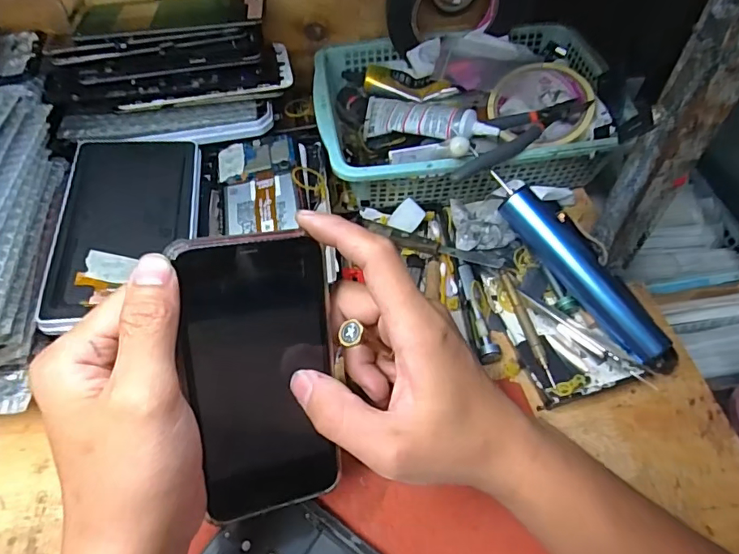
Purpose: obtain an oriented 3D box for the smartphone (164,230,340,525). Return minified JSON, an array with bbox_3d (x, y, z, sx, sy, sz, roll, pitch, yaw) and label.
[{"bbox_3d":[-0.055,0.052,0.257,0.071,0.151,0.013,-9,18,-23],"label":"smartphone"}]

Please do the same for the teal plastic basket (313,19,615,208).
[{"bbox_3d":[0.084,-0.150,0.462,0.261,0.065,0.188,-7,55,-2],"label":"teal plastic basket"}]

